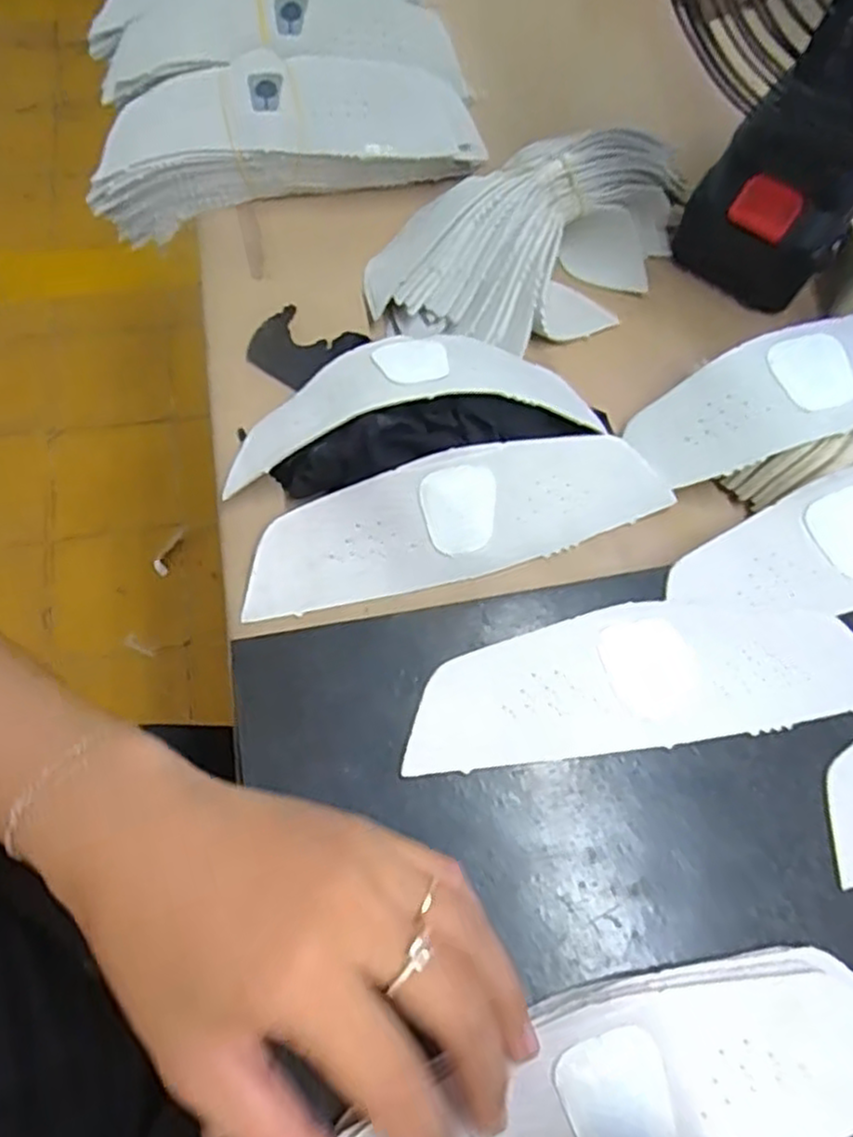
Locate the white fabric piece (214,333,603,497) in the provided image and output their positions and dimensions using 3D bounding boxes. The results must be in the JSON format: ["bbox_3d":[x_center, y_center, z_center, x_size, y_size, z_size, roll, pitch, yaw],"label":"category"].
[{"bbox_3d":[-0.006,-0.085,0.340,0.177,0.033,0.059,-10,68,-8],"label":"white fabric piece"}]

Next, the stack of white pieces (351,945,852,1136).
[{"bbox_3d":[0.055,0.171,0.228,0.204,0.015,0.064,-18,64,-10],"label":"stack of white pieces"}]

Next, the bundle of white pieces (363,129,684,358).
[{"bbox_3d":[0.064,-0.175,0.384,0.176,0.052,0.092,-16,70,-10],"label":"bundle of white pieces"}]

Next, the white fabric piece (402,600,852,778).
[{"bbox_3d":[0.088,0.044,0.295,0.191,0.004,0.057,-7,68,-6],"label":"white fabric piece"}]

